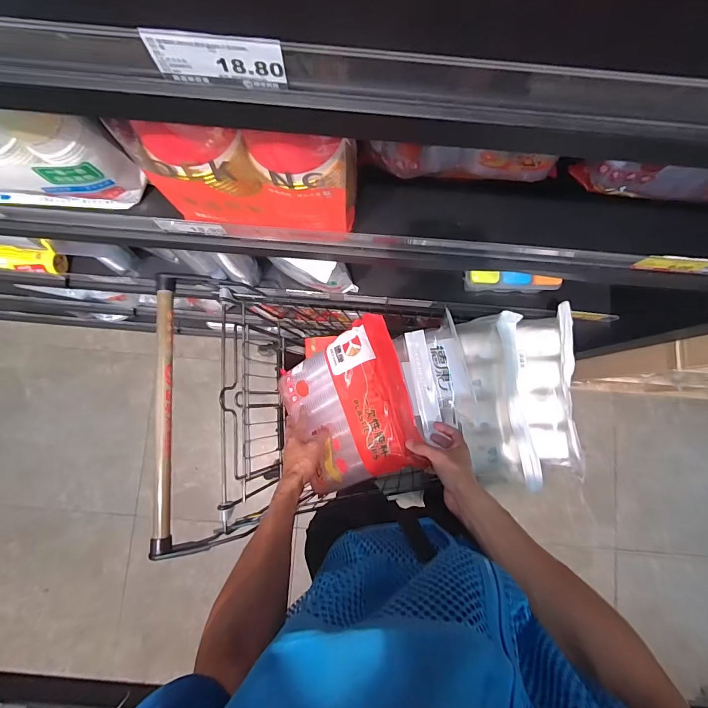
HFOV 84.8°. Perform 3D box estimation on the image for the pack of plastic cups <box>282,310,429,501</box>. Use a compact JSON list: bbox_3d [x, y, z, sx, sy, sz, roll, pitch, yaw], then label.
[{"bbox_3d":[-0.015,0.101,0.761,0.254,0.090,0.282,-26,73,31],"label":"pack of plastic cups"}]

